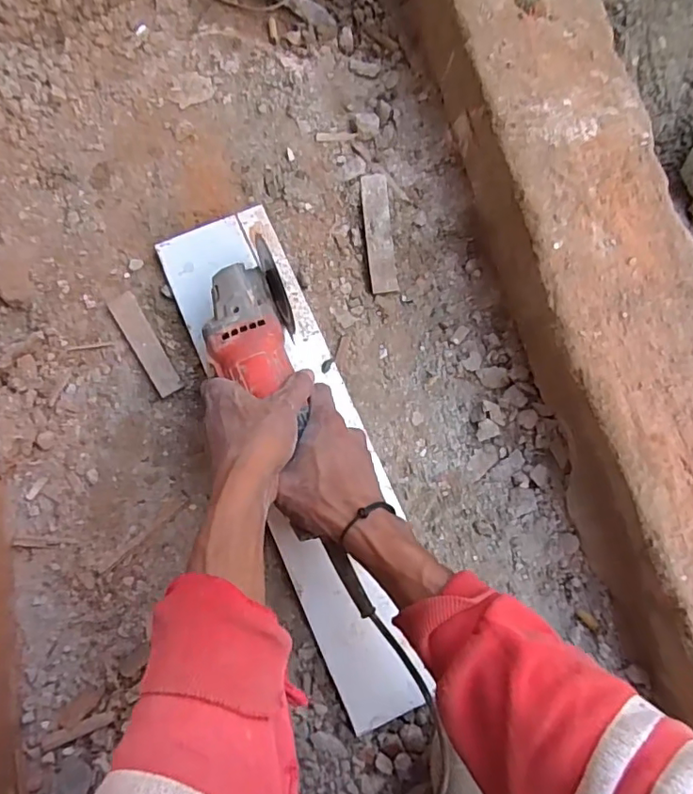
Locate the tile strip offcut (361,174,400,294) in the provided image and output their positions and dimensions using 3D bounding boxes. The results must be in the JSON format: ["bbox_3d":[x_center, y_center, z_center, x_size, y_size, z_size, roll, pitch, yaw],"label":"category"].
[{"bbox_3d":[0.034,-0.169,0.575,0.028,0.005,0.123,-6,86,-4],"label":"tile strip offcut"}]

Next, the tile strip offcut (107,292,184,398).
[{"bbox_3d":[-0.198,-0.052,0.549,0.026,0.009,0.114,-31,80,-7],"label":"tile strip offcut"}]

